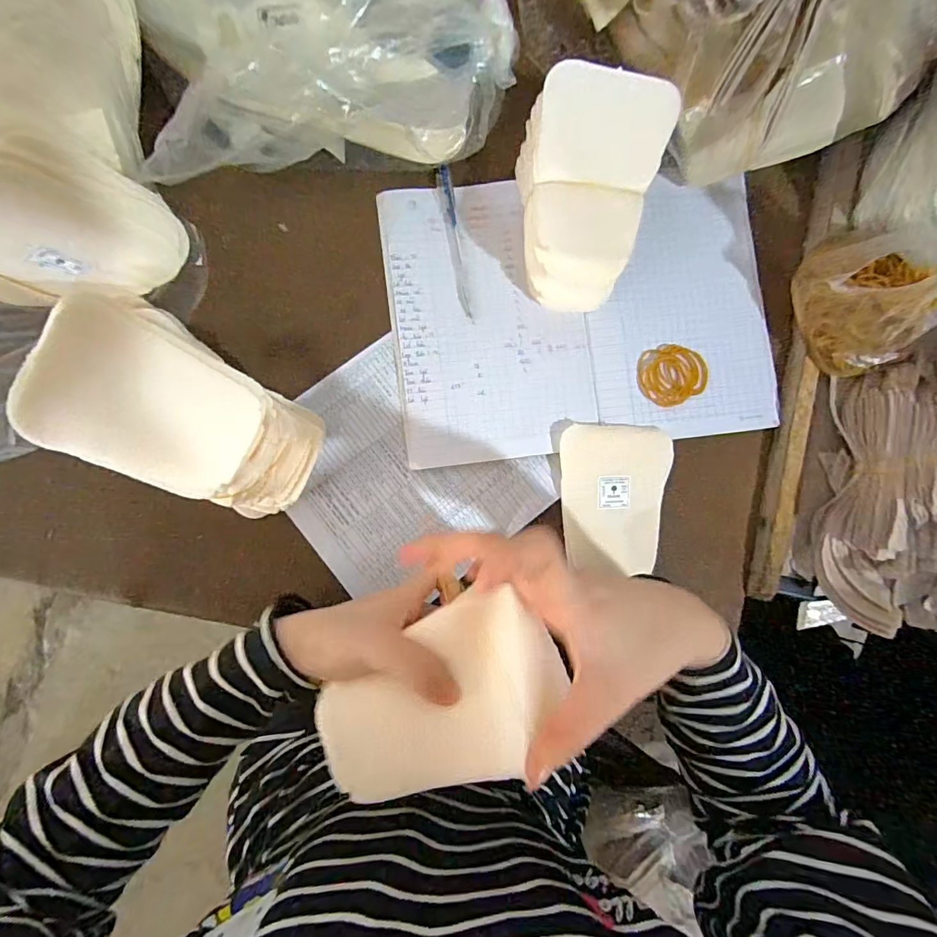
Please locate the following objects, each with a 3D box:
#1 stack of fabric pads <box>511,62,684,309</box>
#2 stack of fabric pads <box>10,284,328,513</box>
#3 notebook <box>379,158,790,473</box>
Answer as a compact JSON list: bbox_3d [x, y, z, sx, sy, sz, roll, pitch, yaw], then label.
[{"bbox_3d":[0.086,-0.214,0.371,0.102,0.095,0.146,16,85,-3],"label":"stack of fabric pads"},{"bbox_3d":[-0.201,-0.040,0.339,0.166,0.099,0.108,25,85,-2],"label":"stack of fabric pads"},{"bbox_3d":[0.106,-0.142,0.415,0.345,0.010,0.244,-6,87,-4],"label":"notebook"}]

